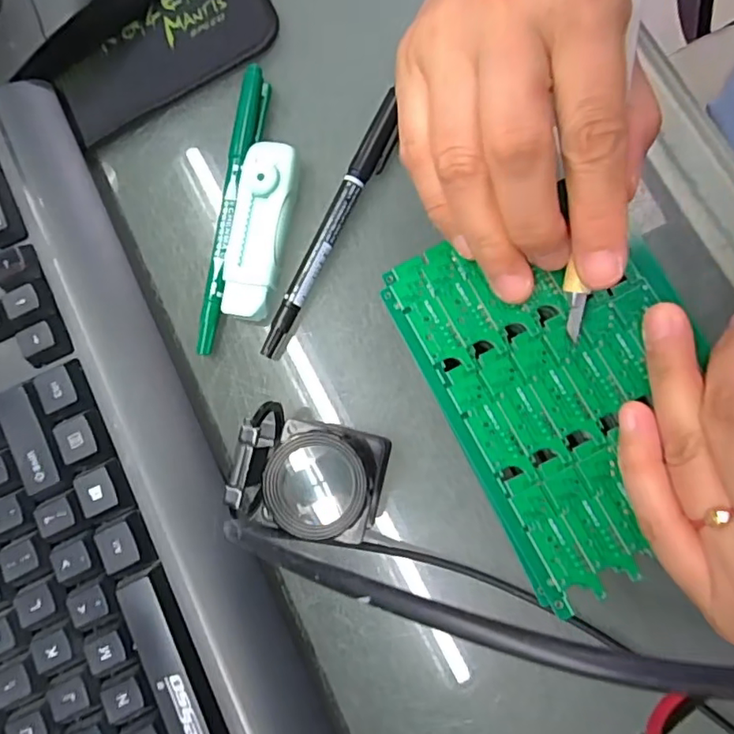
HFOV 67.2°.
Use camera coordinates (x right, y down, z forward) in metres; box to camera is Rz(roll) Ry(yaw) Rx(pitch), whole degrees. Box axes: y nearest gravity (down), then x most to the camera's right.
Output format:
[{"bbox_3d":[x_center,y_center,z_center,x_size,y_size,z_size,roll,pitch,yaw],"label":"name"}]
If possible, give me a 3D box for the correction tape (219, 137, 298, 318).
[{"bbox_3d":[-0.050,-0.063,0.257,0.026,0.019,0.081,10,80,3],"label":"correction tape"}]

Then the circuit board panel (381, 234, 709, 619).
[{"bbox_3d":[0.072,0.003,0.194,0.088,0.004,0.126,-28,80,5],"label":"circuit board panel"}]

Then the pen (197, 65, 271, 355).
[{"bbox_3d":[-0.064,-0.076,0.262,0.012,0.012,0.139,9,80,3],"label":"pen"}]

